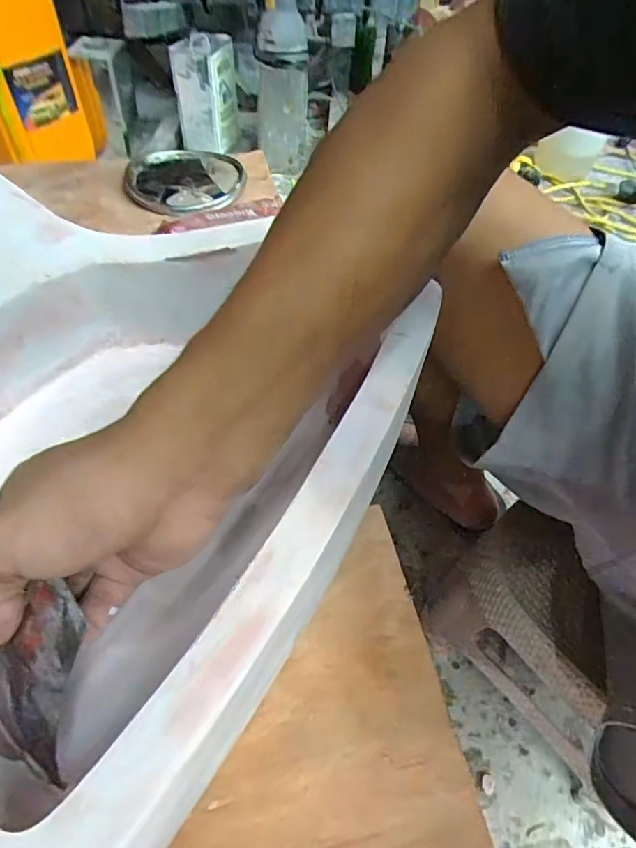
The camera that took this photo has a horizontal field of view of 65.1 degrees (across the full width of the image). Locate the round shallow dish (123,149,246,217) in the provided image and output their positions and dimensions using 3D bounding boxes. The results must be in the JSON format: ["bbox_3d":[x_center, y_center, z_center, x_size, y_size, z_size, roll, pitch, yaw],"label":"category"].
[{"bbox_3d":[-0.173,-0.324,0.655,0.147,0.023,0.155,0,54,0],"label":"round shallow dish"}]

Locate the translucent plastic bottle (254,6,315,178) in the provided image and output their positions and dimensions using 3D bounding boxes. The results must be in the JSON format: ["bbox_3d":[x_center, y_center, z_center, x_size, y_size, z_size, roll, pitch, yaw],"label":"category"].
[{"bbox_3d":[-0.086,-0.791,1.216,0.125,0.315,0.142,0,51,-4],"label":"translucent plastic bottle"}]

